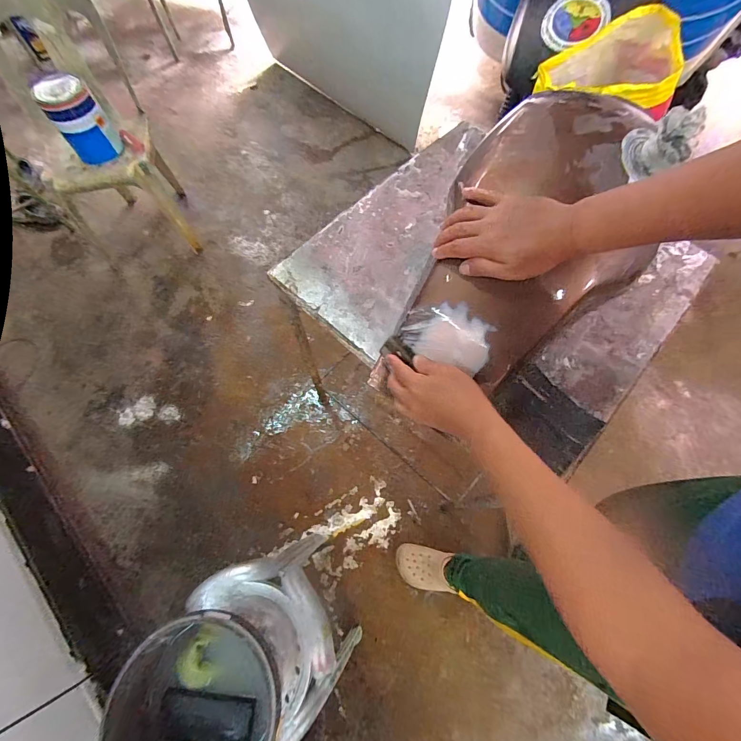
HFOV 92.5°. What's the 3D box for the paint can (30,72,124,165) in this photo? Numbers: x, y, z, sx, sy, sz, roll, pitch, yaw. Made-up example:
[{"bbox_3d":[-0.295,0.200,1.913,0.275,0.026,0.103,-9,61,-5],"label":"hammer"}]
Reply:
[{"bbox_3d":[-0.999,-0.857,1.226,0.154,0.228,0.151,-1,68,2],"label":"paint can"}]

